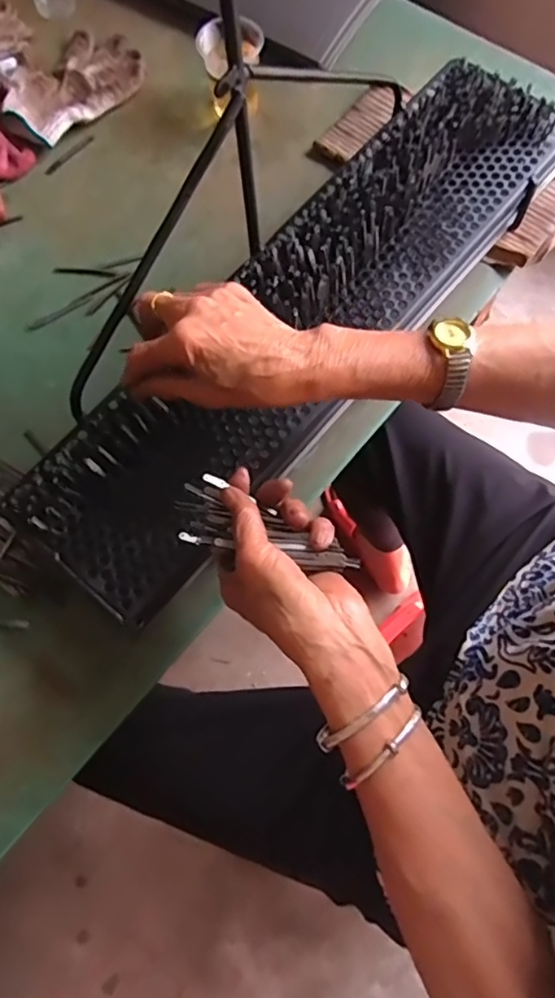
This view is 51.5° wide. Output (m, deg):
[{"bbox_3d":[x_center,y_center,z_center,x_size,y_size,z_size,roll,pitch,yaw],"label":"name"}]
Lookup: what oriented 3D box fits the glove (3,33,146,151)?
[{"bbox_3d":[-0.225,-0.461,0.641,0.107,0.025,0.163,34,75,11],"label":"glove"}]

